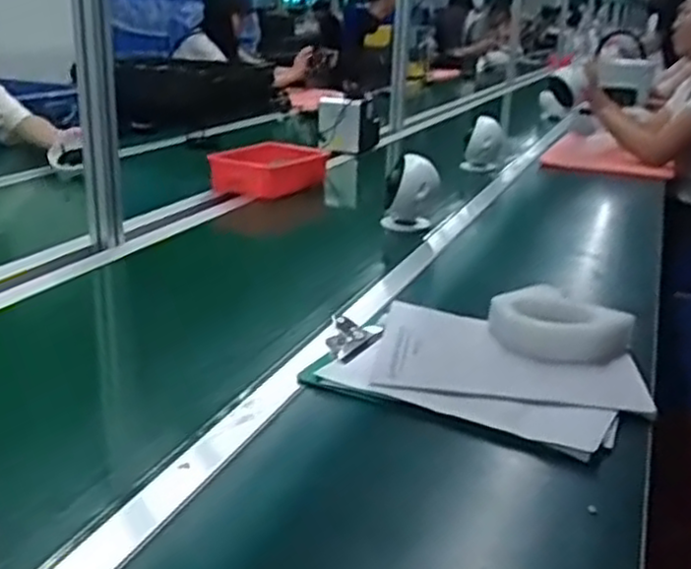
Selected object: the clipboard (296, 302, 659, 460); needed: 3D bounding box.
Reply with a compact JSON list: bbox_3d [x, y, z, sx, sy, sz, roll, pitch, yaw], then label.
[{"bbox_3d":[0.143,0.099,0.863,0.350,0.024,0.257,16,24,33],"label":"clipboard"}]

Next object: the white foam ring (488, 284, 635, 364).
[{"bbox_3d":[0.260,0.053,0.957,0.161,0.053,0.114,19,26,38],"label":"white foam ring"}]

